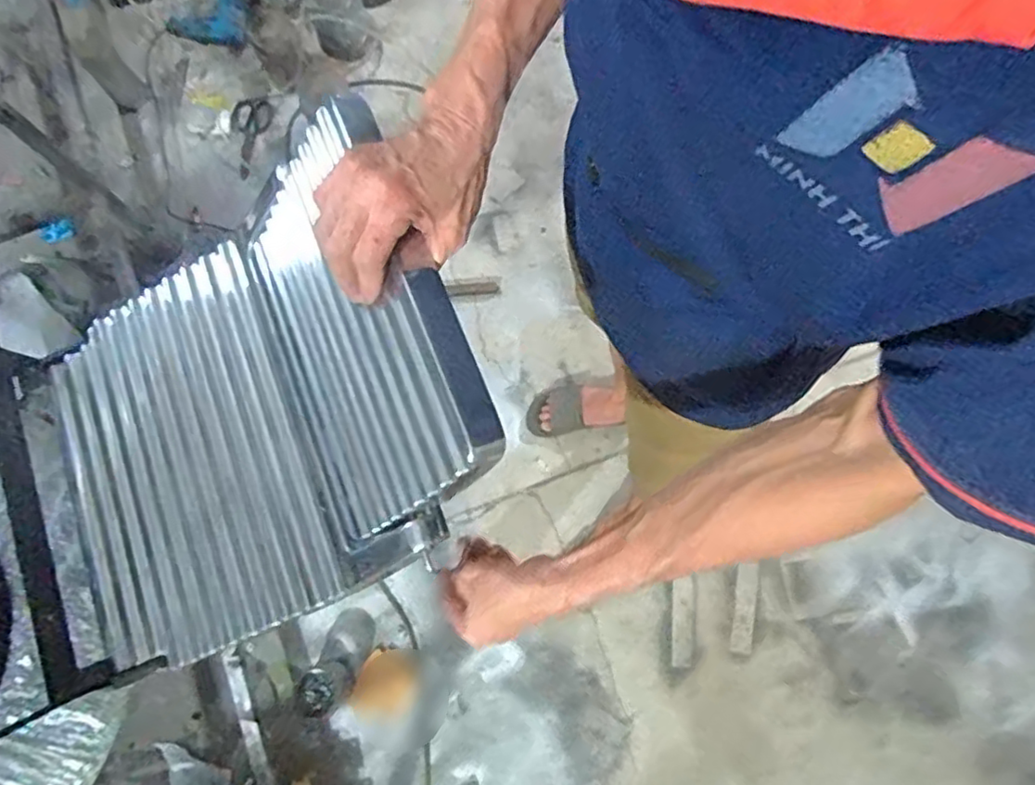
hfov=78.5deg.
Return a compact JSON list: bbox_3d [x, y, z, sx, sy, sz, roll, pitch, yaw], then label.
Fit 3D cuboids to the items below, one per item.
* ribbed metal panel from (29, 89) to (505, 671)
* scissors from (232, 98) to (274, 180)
[{"bbox_3d":[-0.246,0.019,0.574,0.483,0.066,0.355,-30,75,26],"label":"ribbed metal panel"},{"bbox_3d":[-0.729,-0.685,1.715,0.116,0.018,0.214,7,89,2],"label":"scissors"}]

